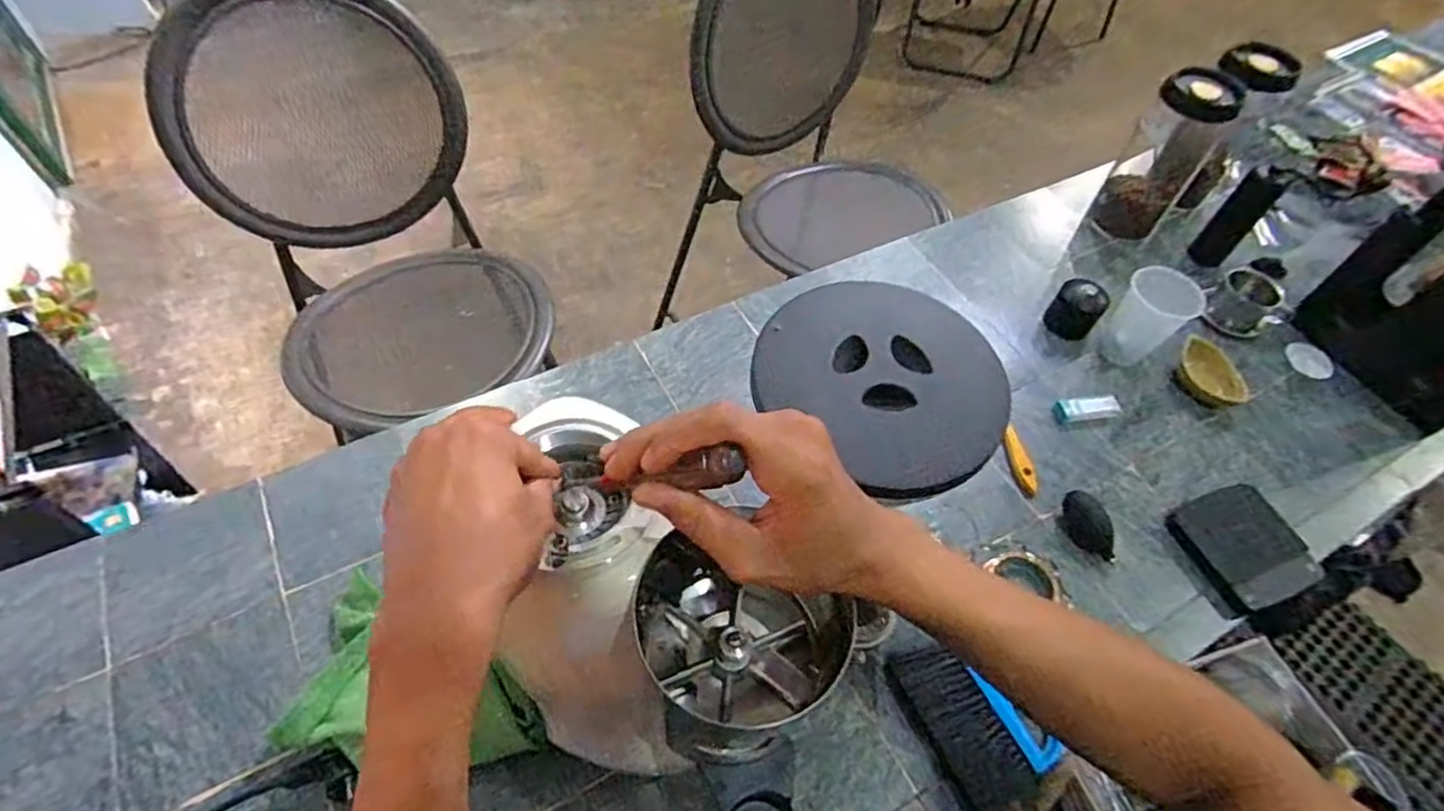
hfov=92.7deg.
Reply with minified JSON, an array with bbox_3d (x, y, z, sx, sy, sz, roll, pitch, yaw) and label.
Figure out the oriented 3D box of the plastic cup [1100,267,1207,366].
[{"bbox_3d":[0.533,-0.106,0.866,0.070,0.124,0.079,-38,65,-26],"label":"plastic cup"}]

